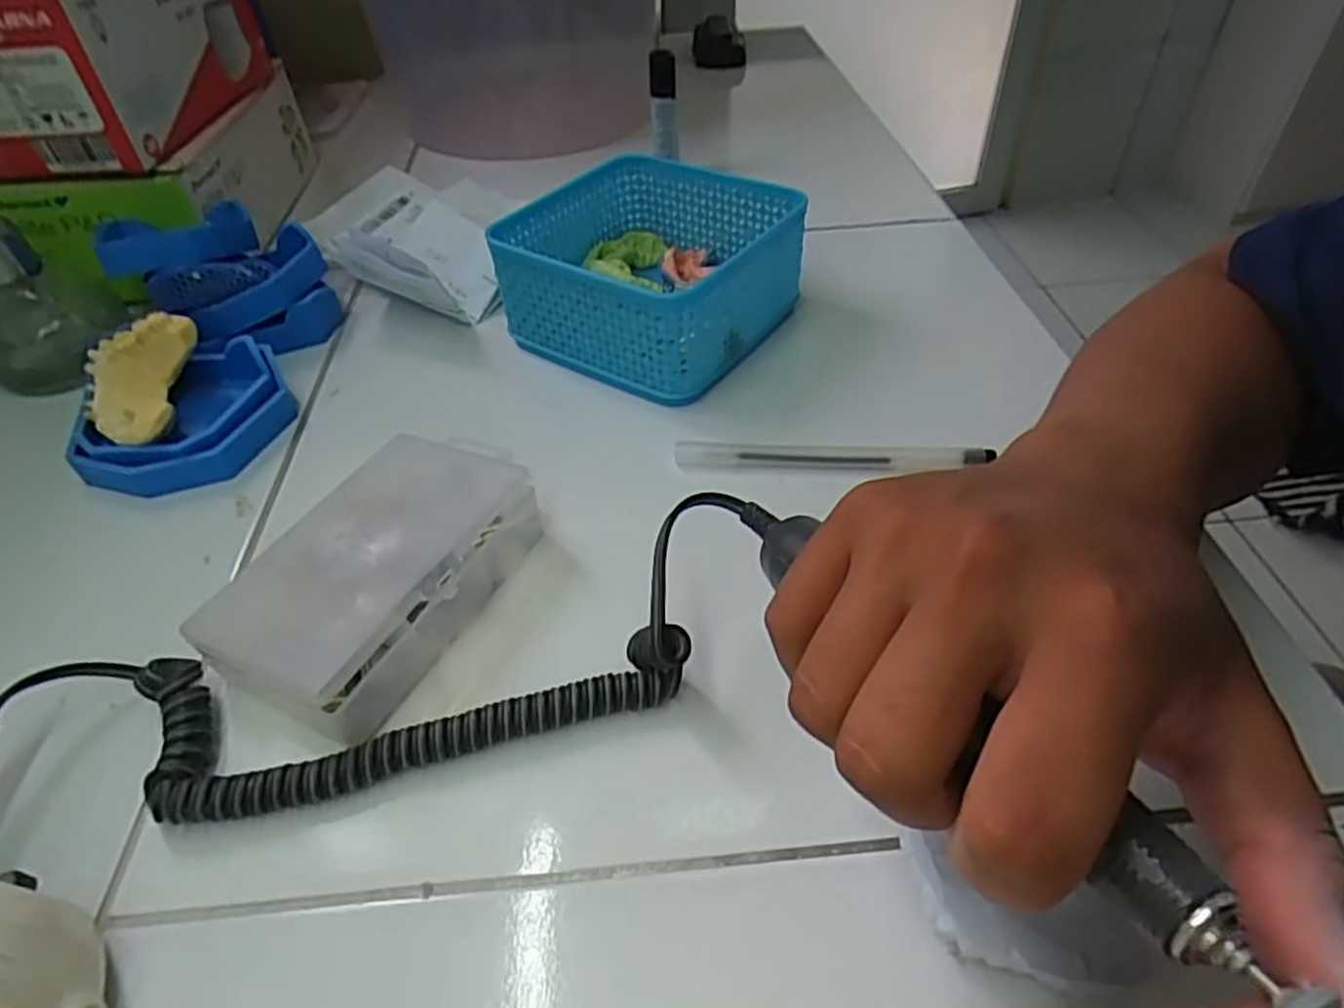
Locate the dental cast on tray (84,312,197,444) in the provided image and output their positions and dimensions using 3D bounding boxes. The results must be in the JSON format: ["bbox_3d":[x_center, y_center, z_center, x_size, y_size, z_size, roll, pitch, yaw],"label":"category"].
[{"bbox_3d":[-0.255,-0.059,0.357,0.050,0.033,0.058,0,46,3],"label":"dental cast on tray"}]

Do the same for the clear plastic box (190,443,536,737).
[{"bbox_3d":[-0.110,0.027,0.293,0.071,0.036,0.119,21,51,21],"label":"clear plastic box"}]

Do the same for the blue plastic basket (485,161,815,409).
[{"bbox_3d":[-0.011,-0.129,0.422,0.130,0.064,0.130,25,52,24],"label":"blue plastic basket"}]

